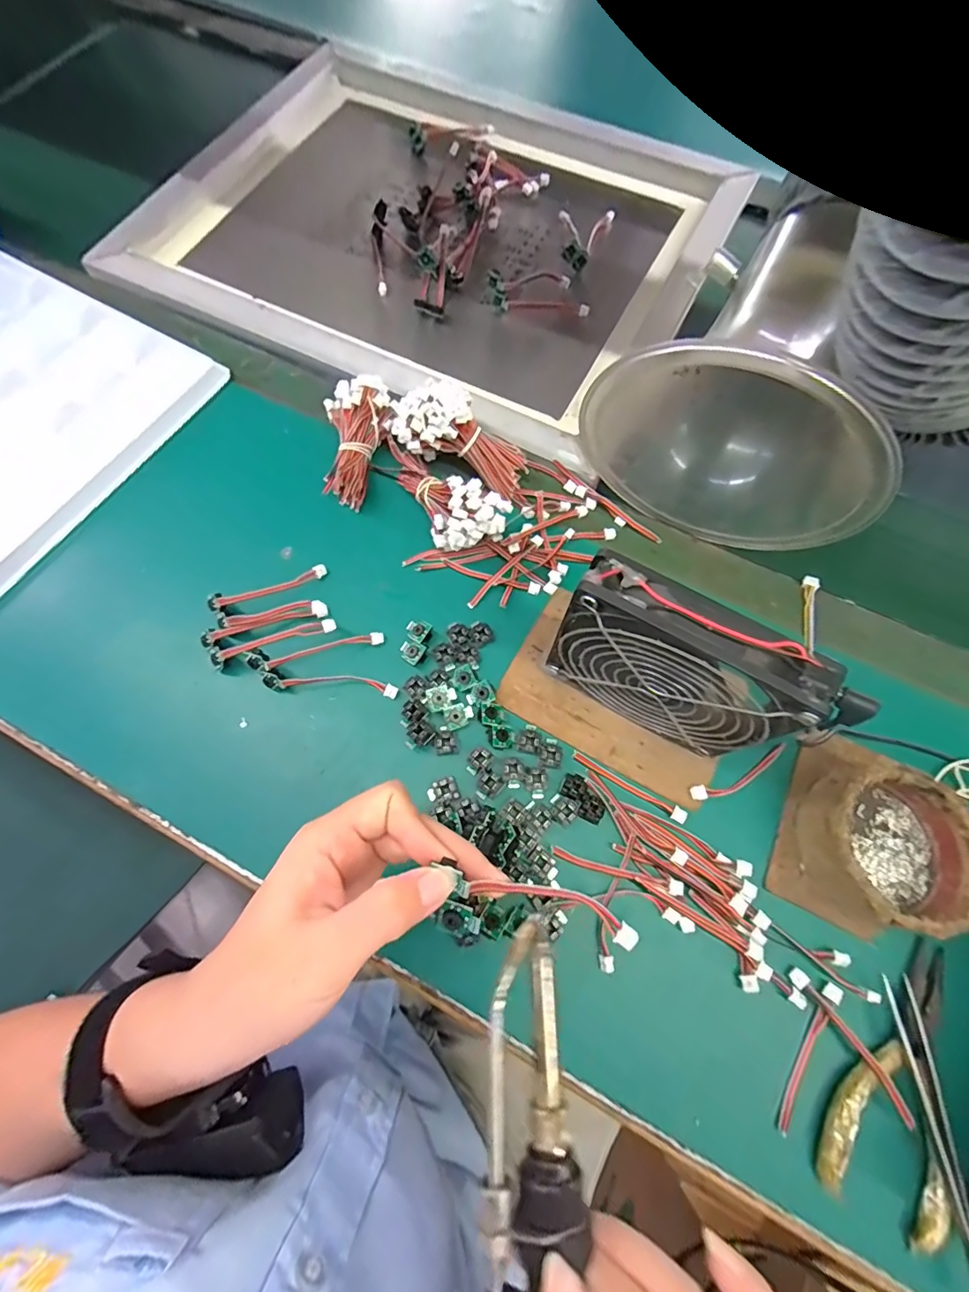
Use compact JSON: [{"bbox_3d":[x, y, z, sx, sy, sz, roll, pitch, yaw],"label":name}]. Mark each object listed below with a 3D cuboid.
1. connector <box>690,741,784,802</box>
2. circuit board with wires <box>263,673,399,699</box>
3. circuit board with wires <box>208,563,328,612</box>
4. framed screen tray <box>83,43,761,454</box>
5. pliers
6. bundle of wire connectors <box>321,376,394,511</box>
[{"bbox_3d":[0.162,0.082,0.313,0.071,0.006,0.014,-24,72,-8],"label":"connector"},{"bbox_3d":[-0.099,0.024,0.325,0.083,0.016,0.014,3,70,1],"label":"circuit board with wires"},{"bbox_3d":[-0.150,-0.041,0.346,0.079,0.019,0.010,-25,72,-9],"label":"circuit board with wires"},{"bbox_3d":[-0.040,-0.428,0.490,0.503,0.035,0.449,29,73,10],"label":"framed screen tray"},{"bbox_3d":[0.220,0.222,0.259,0.059,0.019,0.131,31,73,10],"label":"pliers"},{"bbox_3d":[-0.101,-0.156,0.376,0.046,0.024,0.098,11,89,3],"label":"bundle of wire connectors"}]

